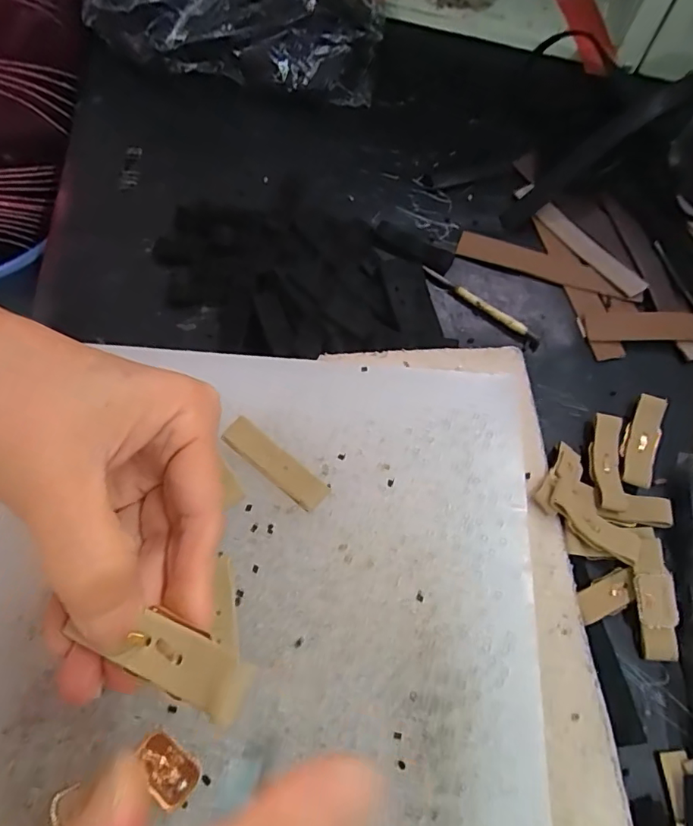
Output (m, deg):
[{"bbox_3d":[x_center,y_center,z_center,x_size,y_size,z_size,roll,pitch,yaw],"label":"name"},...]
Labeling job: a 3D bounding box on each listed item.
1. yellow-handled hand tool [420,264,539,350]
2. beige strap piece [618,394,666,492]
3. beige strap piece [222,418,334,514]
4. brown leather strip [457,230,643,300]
[{"bbox_3d":[0.092,-0.074,0.356,0.092,0.006,0.009,36,70,14],"label":"yellow-handled hand tool"},{"bbox_3d":[0.179,0.015,0.317,0.021,0.004,0.059,21,68,8],"label":"beige strap piece"},{"bbox_3d":[-0.035,0.025,0.260,0.059,0.007,0.016,37,71,14],"label":"beige strap piece"},{"bbox_3d":[0.141,-0.104,0.367,0.125,0.004,0.023,18,67,7],"label":"brown leather strip"}]

